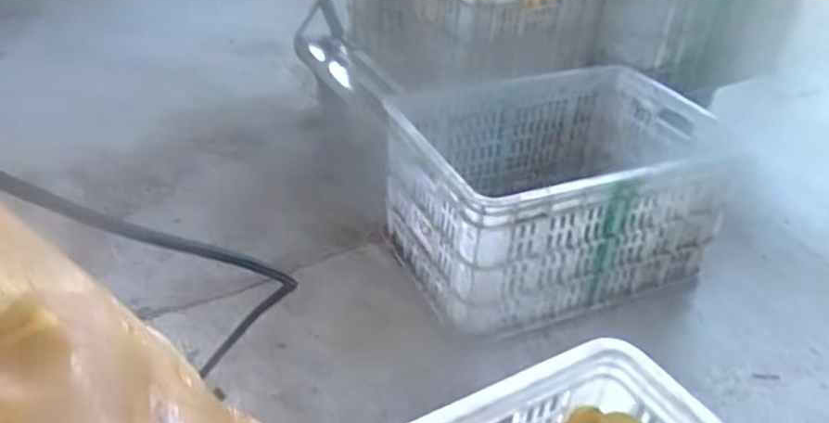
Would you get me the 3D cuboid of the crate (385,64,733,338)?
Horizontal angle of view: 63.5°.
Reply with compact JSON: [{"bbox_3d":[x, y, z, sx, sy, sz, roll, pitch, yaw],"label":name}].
[{"bbox_3d":[0.242,-0.045,1.196,0.539,0.287,0.405,-12,39,-21],"label":"crate"}]

